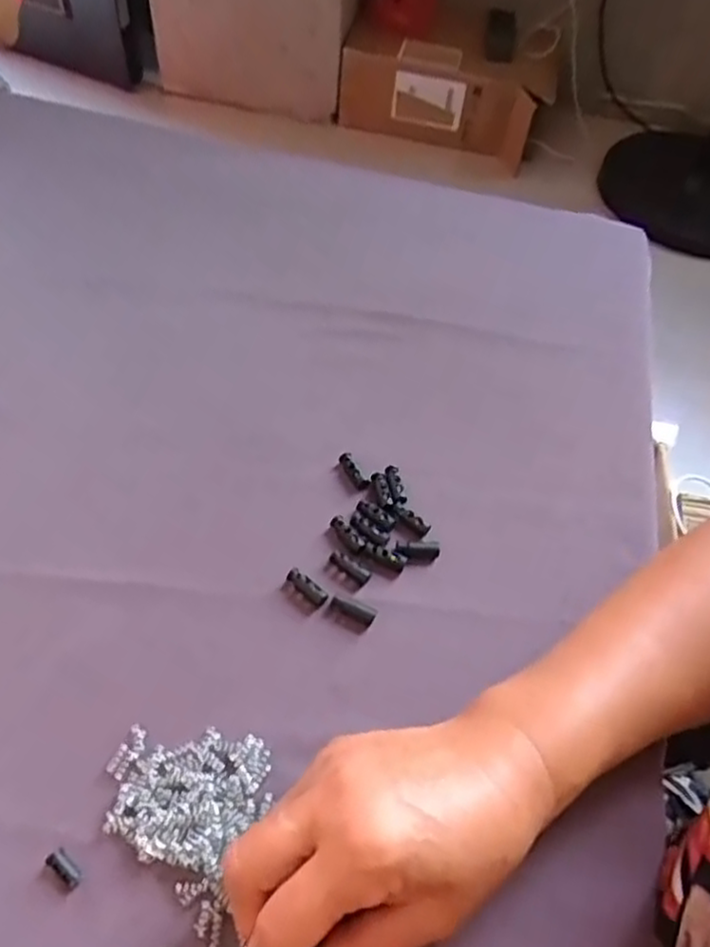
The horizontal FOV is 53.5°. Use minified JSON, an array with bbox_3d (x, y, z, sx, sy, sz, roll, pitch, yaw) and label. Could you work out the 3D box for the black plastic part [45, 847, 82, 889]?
[{"bbox_3d":[-0.123,0.167,0.298,0.017,0.004,0.008,36,58,21],"label":"black plastic part"}]

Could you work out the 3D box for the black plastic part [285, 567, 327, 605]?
[{"bbox_3d":[-0.026,0.061,0.383,0.027,0.007,0.009,38,59,22],"label":"black plastic part"}]

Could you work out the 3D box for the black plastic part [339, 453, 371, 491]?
[{"bbox_3d":[-0.001,-0.001,0.427,0.008,0.006,0.028,-25,59,-21],"label":"black plastic part"}]

